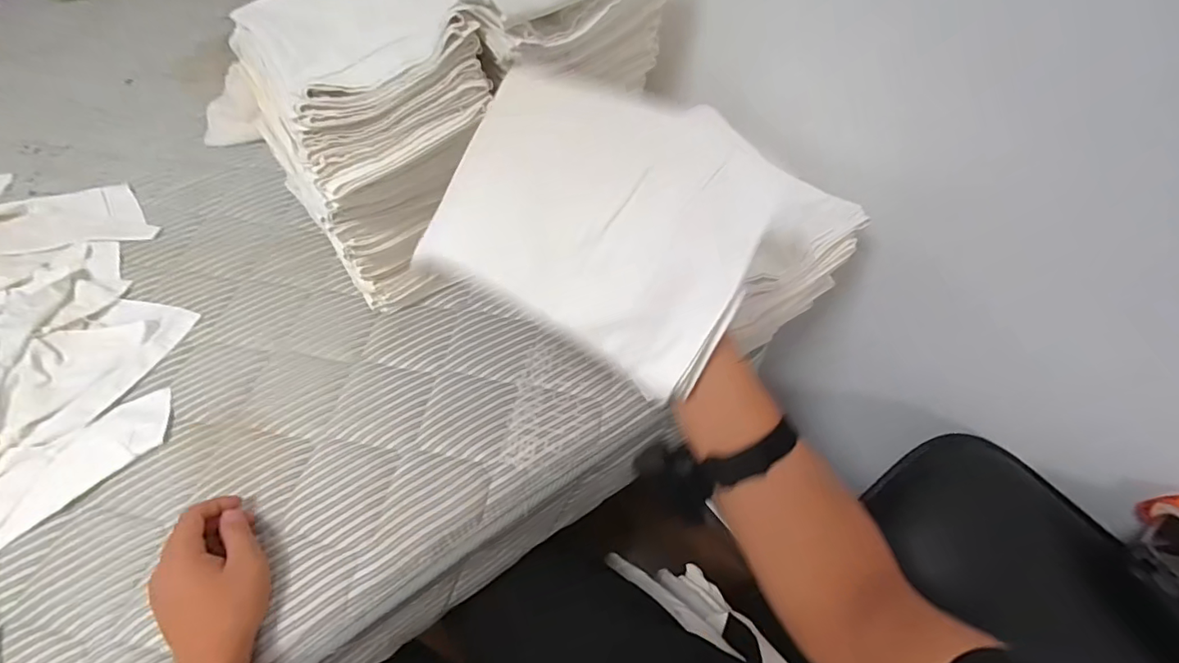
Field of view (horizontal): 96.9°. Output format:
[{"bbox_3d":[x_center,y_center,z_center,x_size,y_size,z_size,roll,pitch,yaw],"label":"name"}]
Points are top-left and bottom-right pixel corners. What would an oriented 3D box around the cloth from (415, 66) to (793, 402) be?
[{"bbox_3d":[0.005,-0.092,0.388,0.238,0.026,0.200,24,79,12],"label":"cloth"}]

